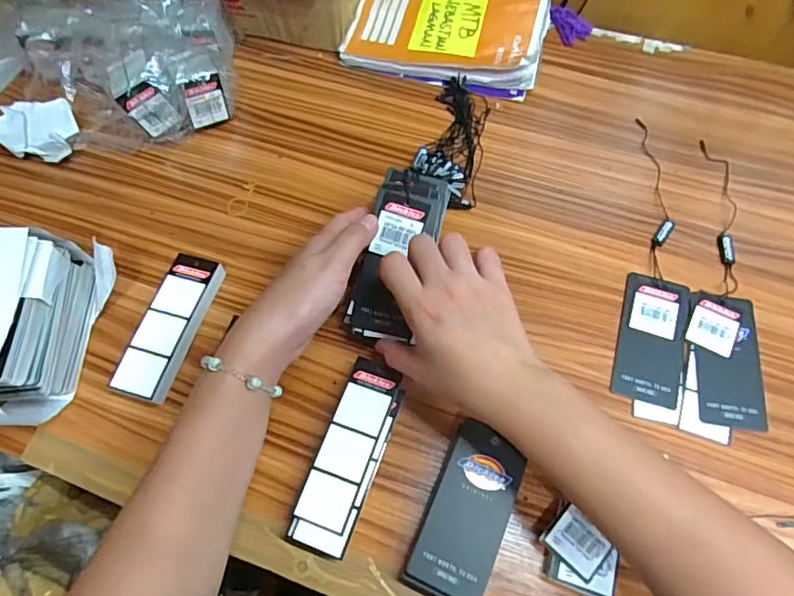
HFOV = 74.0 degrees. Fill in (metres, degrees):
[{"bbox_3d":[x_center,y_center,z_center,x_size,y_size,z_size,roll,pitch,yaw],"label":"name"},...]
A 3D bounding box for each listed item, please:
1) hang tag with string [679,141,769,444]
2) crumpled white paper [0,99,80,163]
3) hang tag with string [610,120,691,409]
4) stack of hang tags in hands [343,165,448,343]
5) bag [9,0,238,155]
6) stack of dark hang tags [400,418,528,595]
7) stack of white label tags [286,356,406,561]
[{"bbox_3d":[0.275,-0.015,0.440,0.058,0.004,0.269,13,65,8],"label":"hang tag with string"},{"bbox_3d":[-0.340,-0.158,0.502,0.061,0.043,0.050,-1,64,1],"label":"crumpled white paper"},{"bbox_3d":[0.225,-0.039,0.454,0.051,0.005,0.266,13,65,8],"label":"hang tag with string"},{"bbox_3d":[0.000,-0.033,0.407,0.053,0.014,0.129,17,91,10],"label":"stack of hang tags in hands"},{"bbox_3d":[-0.276,-0.244,0.524,0.207,0.082,0.180,-7,64,-2],"label":"bag"},{"bbox_3d":[0.048,0.145,0.358,0.051,0.026,0.109,21,66,12],"label":"stack of dark hang tags"},{"bbox_3d":[-0.032,0.111,0.378,0.044,0.021,0.131,18,66,10],"label":"stack of white label tags"}]

